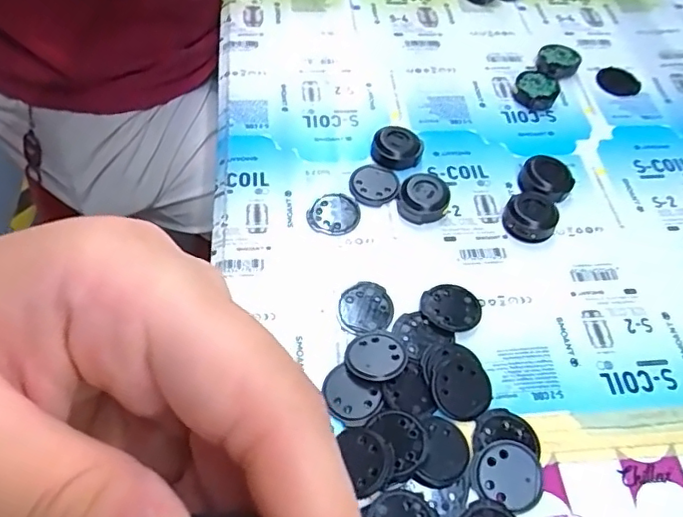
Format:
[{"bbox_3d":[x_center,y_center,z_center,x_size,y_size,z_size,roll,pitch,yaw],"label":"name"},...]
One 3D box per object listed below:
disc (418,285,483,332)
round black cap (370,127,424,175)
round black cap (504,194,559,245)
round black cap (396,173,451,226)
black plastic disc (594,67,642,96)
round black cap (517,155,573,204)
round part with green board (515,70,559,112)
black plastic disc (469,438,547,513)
[{"bbox_3d":[0.056,0.025,0.294,0.031,0.006,0.025,6,55,1],"label":"disc"},{"bbox_3d":[0.035,-0.068,0.354,0.028,0.013,0.028,2,56,-3],"label":"round black cap"},{"bbox_3d":[0.109,-0.024,0.330,0.027,0.010,0.028,2,56,-3],"label":"round black cap"},{"bbox_3d":[0.048,-0.036,0.332,0.028,0.014,0.034,26,58,14],"label":"round black cap"},{"bbox_3d":[0.200,-0.127,0.413,0.026,0.005,0.026,2,56,-3],"label":"black plastic disc"},{"bbox_3d":[0.123,-0.047,0.345,0.030,0.011,0.032,2,56,-3],"label":"round black cap"},{"bbox_3d":[0.134,-0.116,0.393,0.028,0.013,0.029,2,56,-3],"label":"round part with green board"},{"bbox_3d":[0.073,0.094,0.249,0.032,0.006,0.029,19,56,9],"label":"black plastic disc"}]

